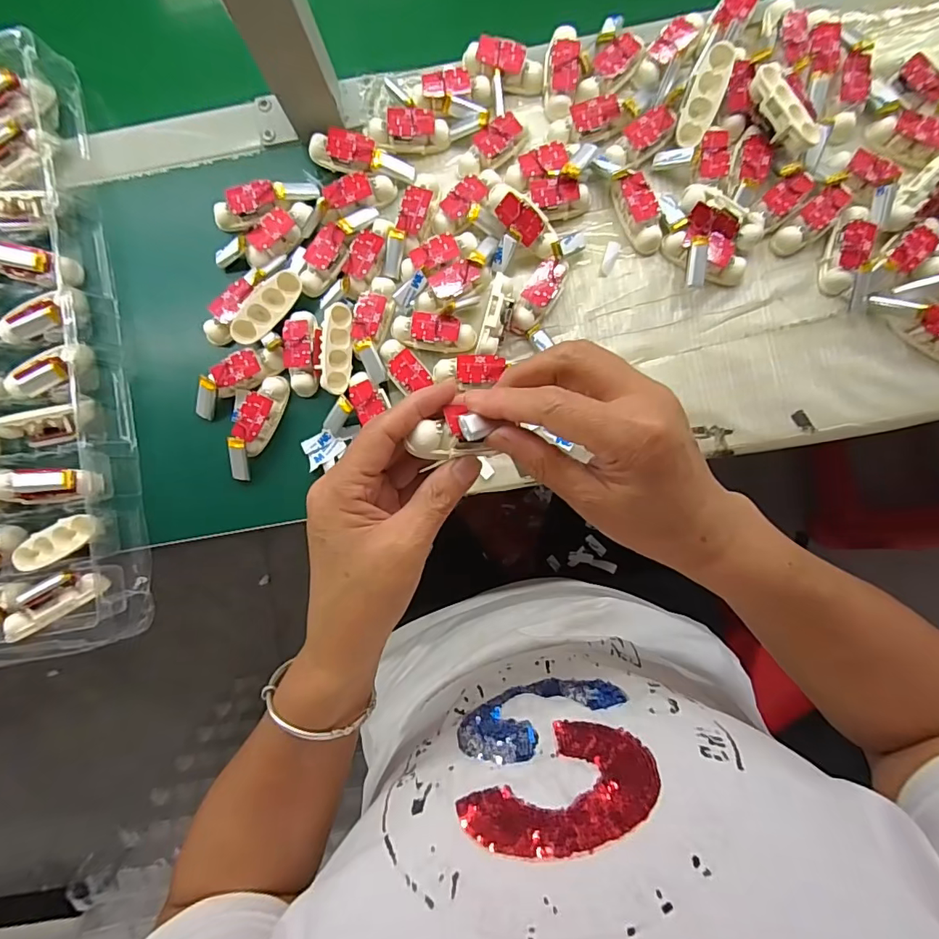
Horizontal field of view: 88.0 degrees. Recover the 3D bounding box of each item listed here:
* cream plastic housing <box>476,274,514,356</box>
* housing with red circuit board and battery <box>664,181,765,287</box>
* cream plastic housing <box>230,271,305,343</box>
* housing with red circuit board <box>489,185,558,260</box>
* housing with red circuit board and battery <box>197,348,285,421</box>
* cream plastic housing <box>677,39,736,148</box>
[{"bbox_3d":[0.021,-0.114,0.361,0.018,0.016,0.062,13,87,2],"label":"cream plastic housing"},{"bbox_3d":[0.177,-0.166,0.358,0.061,0.025,0.068,21,88,3],"label":"housing with red circuit board and battery"},{"bbox_3d":[-0.152,-0.121,0.363,0.023,0.012,0.064,44,89,3],"label":"cream plastic housing"},{"bbox_3d":[0.039,-0.183,0.358,0.061,0.017,0.028,43,89,-12],"label":"housing with red circuit board"},{"bbox_3d":[-0.179,-0.070,0.373,0.079,0.020,0.025,-31,86,0],"label":"housing with red circuit board and battery"},{"bbox_3d":[0.172,-0.274,0.357,0.023,0.011,0.063,18,112,3],"label":"cream plastic housing"}]

